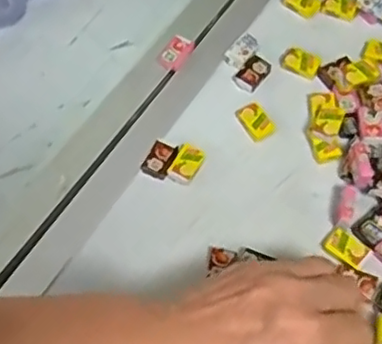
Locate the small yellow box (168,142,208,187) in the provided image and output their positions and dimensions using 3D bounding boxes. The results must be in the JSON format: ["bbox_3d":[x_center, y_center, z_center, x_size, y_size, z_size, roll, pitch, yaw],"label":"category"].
[{"bbox_3d":[-0.003,-0.005,0.429,0.019,0.008,0.027,39,79,-1],"label":"small yellow box"}]

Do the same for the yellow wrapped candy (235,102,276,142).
[{"bbox_3d":[0.044,-0.036,0.443,0.018,0.006,0.028,-29,63,-14],"label":"yellow wrapped candy"}]

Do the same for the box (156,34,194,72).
[{"bbox_3d":[-0.011,-0.090,0.477,0.020,0.008,0.030,31,66,18],"label":"box"}]

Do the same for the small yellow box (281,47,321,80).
[{"bbox_3d":[0.080,-0.080,0.467,0.027,0.005,0.018,27,65,16],"label":"small yellow box"}]

